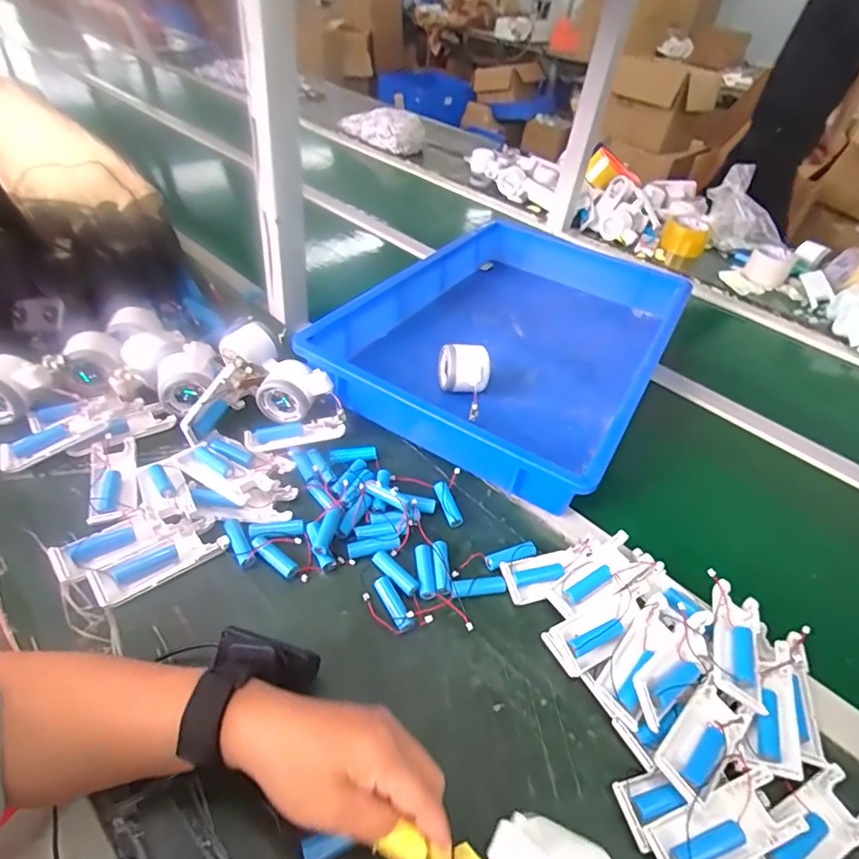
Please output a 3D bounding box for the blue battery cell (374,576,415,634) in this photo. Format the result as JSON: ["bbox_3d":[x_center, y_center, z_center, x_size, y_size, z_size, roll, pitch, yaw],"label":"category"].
[{"bbox_3d":[-0.031,0.149,0.438,0.014,0.011,0.049,-18,49,-26],"label":"blue battery cell"}]

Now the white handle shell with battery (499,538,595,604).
[{"bbox_3d":[0.113,0.132,0.474,0.093,0.018,0.036,-10,46,-18],"label":"white handle shell with battery"}]

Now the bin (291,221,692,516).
[{"bbox_3d":[0.129,-0.143,0.718,0.364,0.107,0.525,23,45,16],"label":"bin"}]

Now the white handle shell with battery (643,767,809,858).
[{"bbox_3d":[0.195,0.268,0.342,0.102,0.021,0.039,-11,41,-17],"label":"white handle shell with battery"}]

